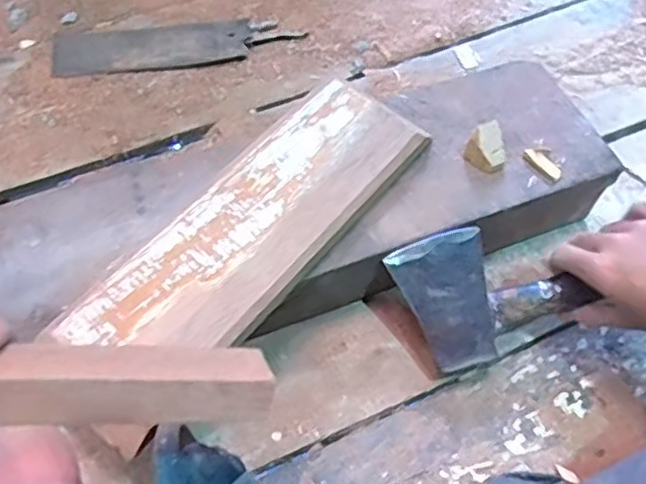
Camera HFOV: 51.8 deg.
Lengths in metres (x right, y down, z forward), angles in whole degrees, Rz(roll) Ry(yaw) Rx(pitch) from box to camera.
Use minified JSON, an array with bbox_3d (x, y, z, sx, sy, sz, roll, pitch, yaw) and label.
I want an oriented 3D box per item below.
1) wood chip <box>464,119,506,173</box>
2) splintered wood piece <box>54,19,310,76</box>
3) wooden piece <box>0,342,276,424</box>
[{"bbox_3d":[0.139,-0.079,0.558,0.022,0.036,0.030,-33,64,-20],"label":"wood chip"},{"bbox_3d":[-0.161,-0.217,0.735,0.260,0.010,0.061,-5,60,-6],"label":"splintered wood piece"},{"bbox_3d":[-0.173,0.052,0.263,0.313,0.021,0.035,5,57,-23],"label":"wooden piece"}]

